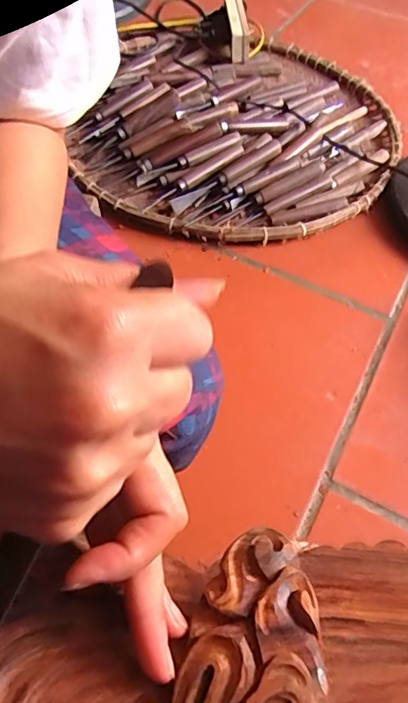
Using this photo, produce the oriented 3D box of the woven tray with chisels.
[{"bbox_3d":[0.060,-0.348,0.798,0.456,0.051,0.509,12,54,4],"label":"woven tray with chisels"}]

